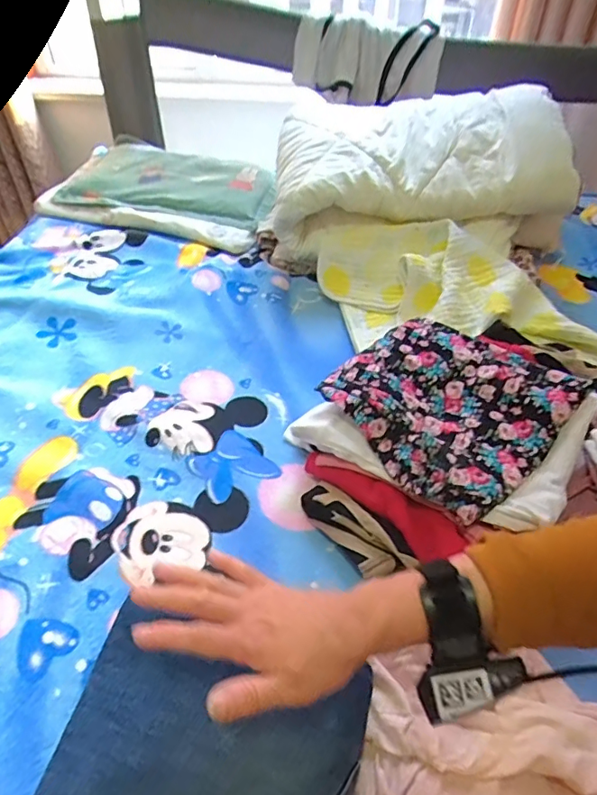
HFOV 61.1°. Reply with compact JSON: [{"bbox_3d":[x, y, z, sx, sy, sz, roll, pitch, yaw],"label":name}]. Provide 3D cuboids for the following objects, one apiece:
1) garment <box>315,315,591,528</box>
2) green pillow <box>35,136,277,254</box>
[{"bbox_3d":[0.171,0.000,0.585,0.235,0.041,0.240,-30,52,-27],"label":"garment"},{"bbox_3d":[-0.303,-0.474,1.121,0.541,0.068,0.325,17,47,13],"label":"green pillow"}]

